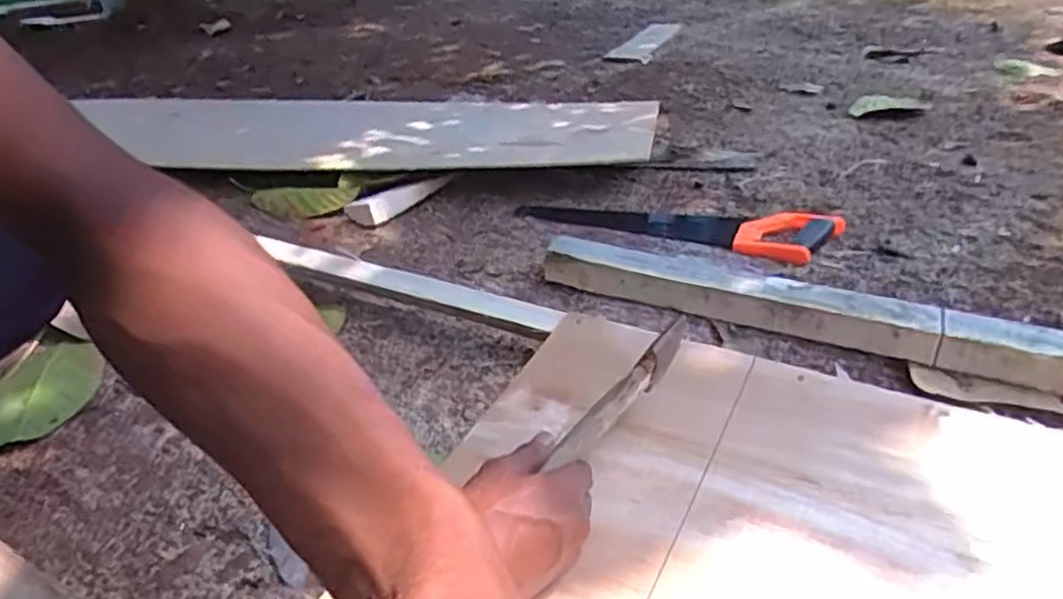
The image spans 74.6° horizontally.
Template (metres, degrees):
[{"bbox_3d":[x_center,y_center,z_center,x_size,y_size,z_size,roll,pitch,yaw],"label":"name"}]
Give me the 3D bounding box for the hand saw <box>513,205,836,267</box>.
[{"bbox_3d":[0.212,-0.126,1.038,0.446,0.024,0.153,15,37,24],"label":"hand saw"}]

